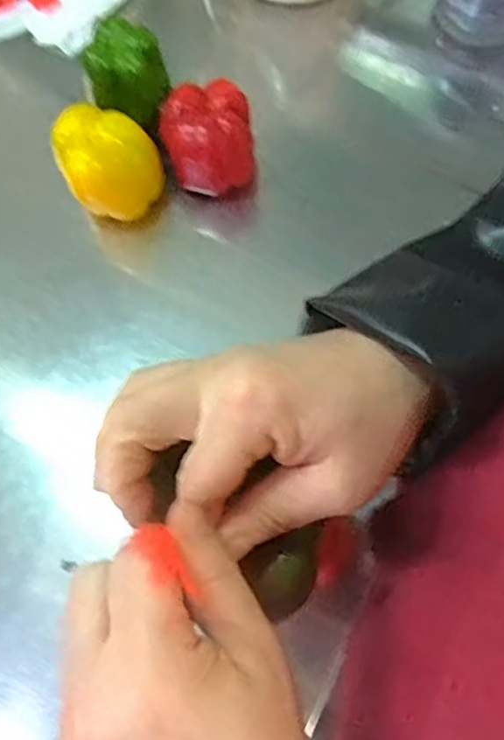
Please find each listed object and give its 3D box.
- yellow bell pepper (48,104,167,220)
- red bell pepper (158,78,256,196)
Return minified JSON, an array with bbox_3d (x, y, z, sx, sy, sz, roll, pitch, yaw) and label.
[{"bbox_3d":[-0.128,-0.185,0.609,0.089,0.090,0.081,-1,67,3],"label":"yellow bell pepper"},{"bbox_3d":[-0.040,-0.213,0.605,0.082,0.064,0.085,-1,67,3],"label":"red bell pepper"}]

